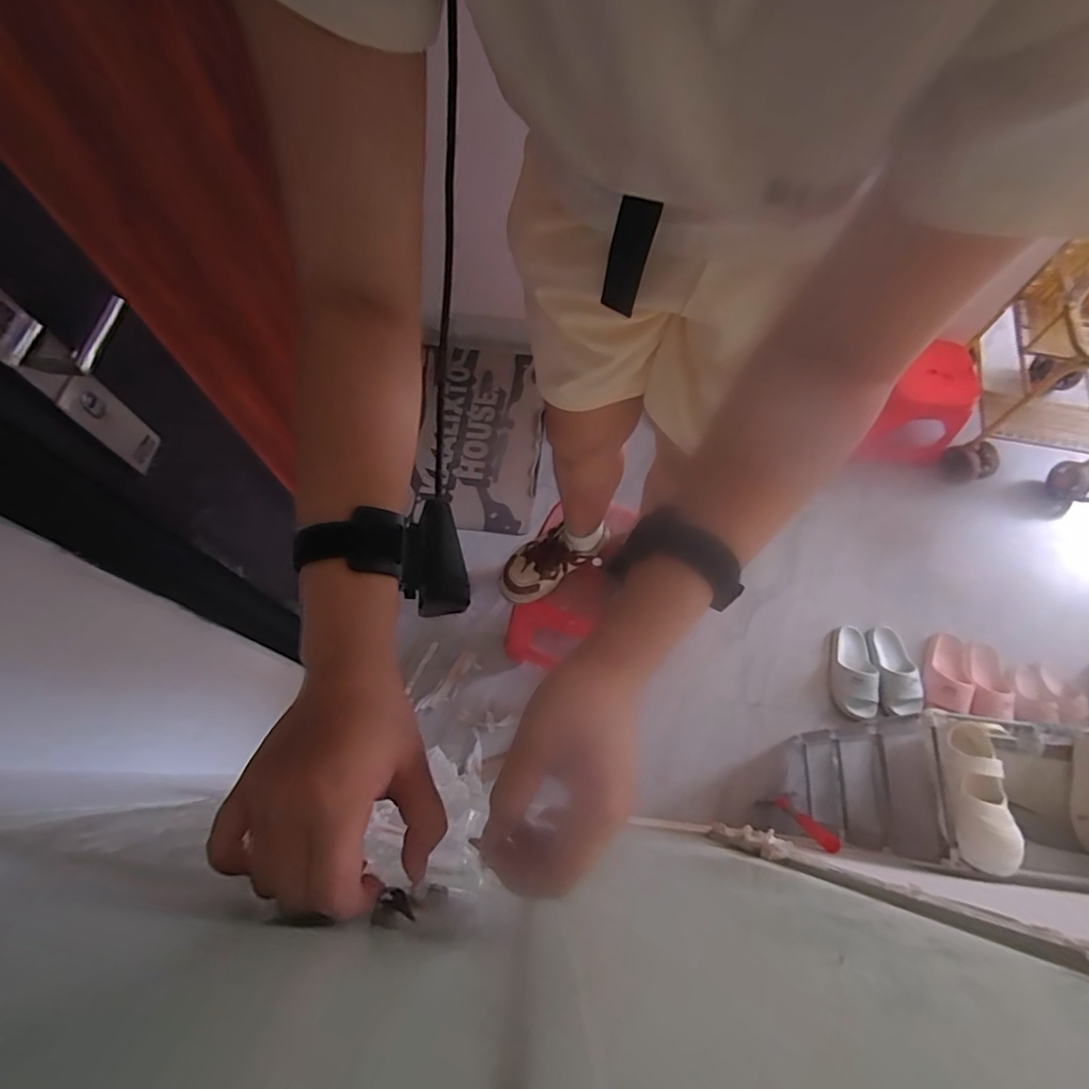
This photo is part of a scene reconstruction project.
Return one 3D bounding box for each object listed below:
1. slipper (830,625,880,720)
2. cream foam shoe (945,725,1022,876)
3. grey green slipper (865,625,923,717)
[{"bbox_3d":[0.848,0.346,1.532,0.104,0.070,0.248,1,66,-1],"label":"slipper"},{"bbox_3d":[0.723,0.413,0.933,0.093,0.063,0.238,12,66,4],"label":"cream foam shoe"},{"bbox_3d":[0.959,0.341,1.521,0.125,0.060,0.237,5,66,1],"label":"grey green slipper"}]

